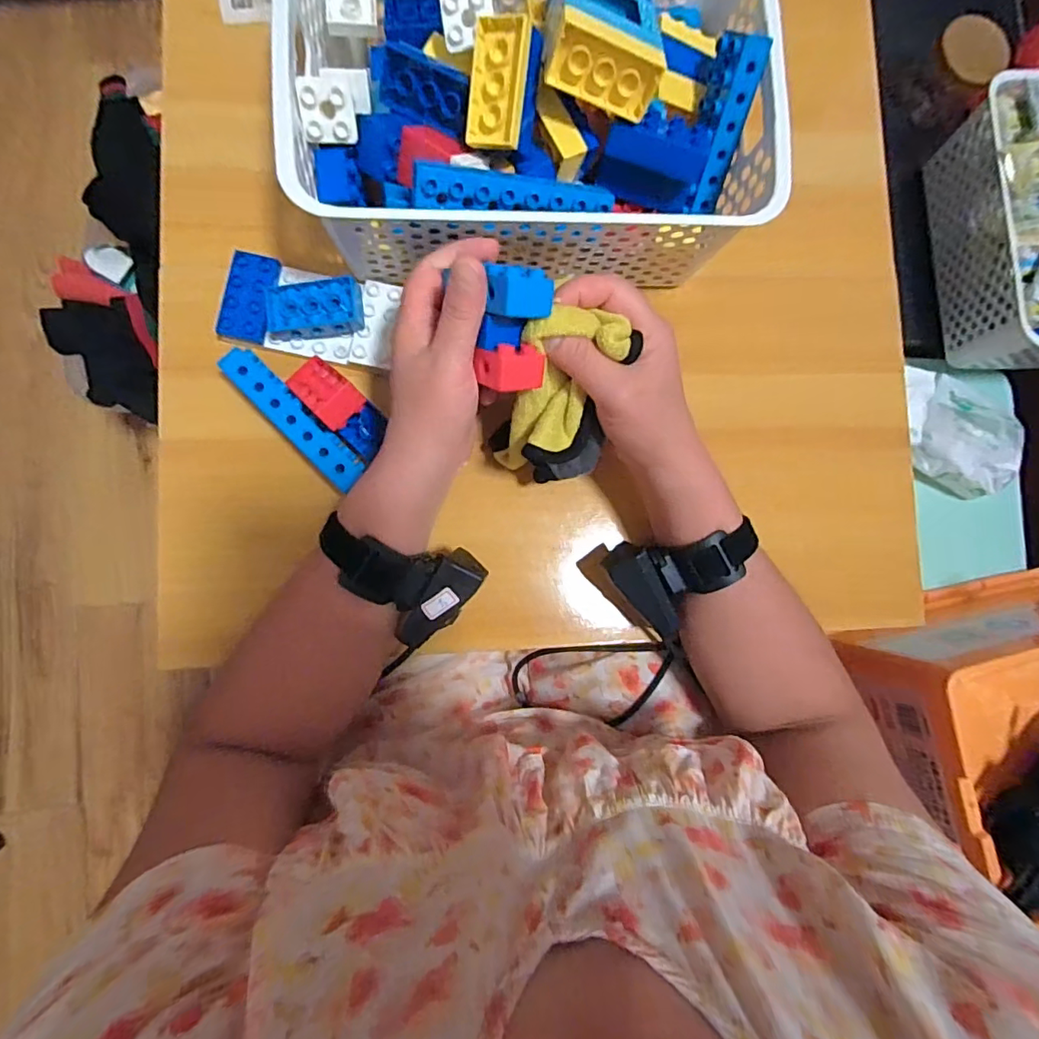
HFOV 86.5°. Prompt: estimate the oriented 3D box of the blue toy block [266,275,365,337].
[{"bbox_3d":[-0.145,-0.149,0.390,0.066,0.018,0.035,-7,87,-6],"label":"blue toy block"}]

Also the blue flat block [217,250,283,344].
[{"bbox_3d":[-0.195,-0.161,0.399,0.032,0.010,0.061,11,85,-5],"label":"blue flat block"}]

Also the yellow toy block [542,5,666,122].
[{"bbox_3d":[0.049,-0.263,0.321,0.065,0.037,0.014,11,62,-15],"label":"yellow toy block"}]

